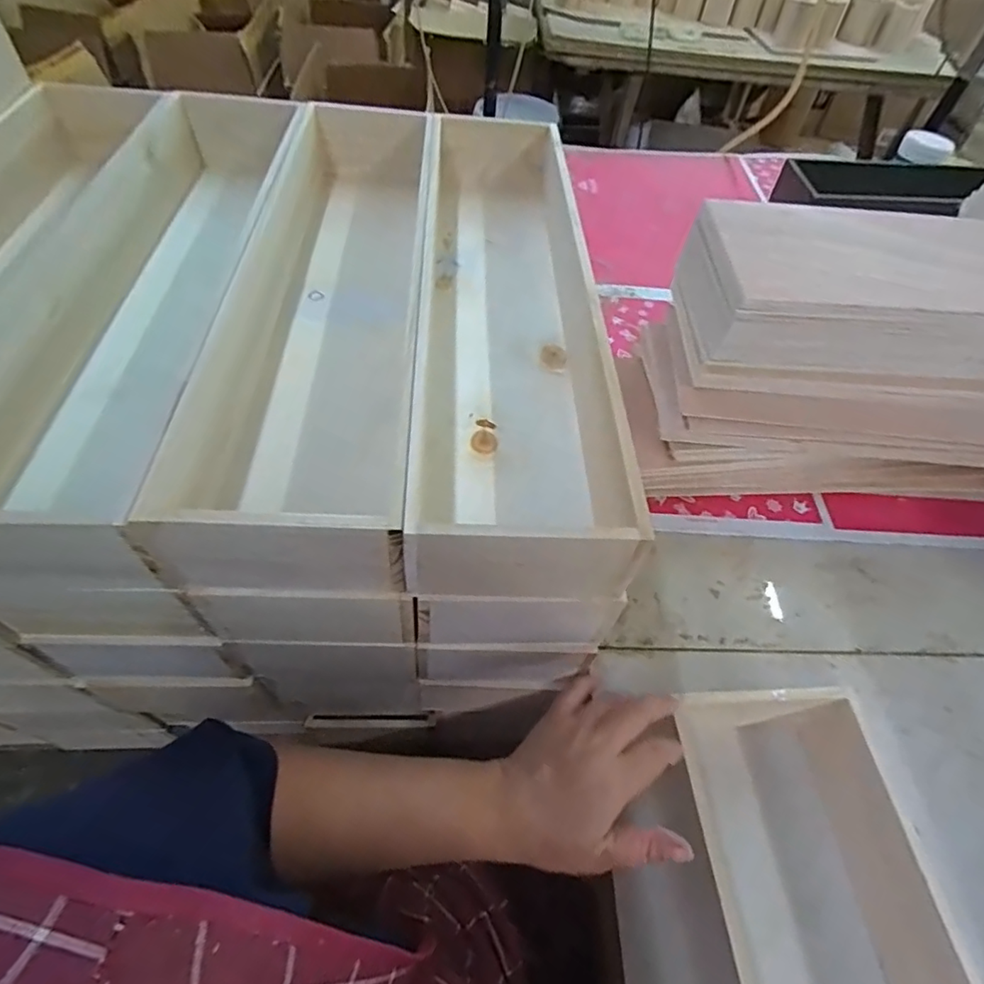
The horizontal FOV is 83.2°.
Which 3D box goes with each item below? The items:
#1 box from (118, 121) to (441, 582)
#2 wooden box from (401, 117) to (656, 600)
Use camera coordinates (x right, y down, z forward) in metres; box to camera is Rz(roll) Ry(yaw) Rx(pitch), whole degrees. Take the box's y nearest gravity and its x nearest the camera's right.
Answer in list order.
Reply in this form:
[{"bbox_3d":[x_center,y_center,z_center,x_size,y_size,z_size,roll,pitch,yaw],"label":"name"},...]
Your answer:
[{"bbox_3d":[-0.130,-0.186,0.488,0.140,0.087,0.565,0,55,-3],"label":"box"},{"bbox_3d":[0.010,-0.174,0.493,0.140,0.085,0.548,0,55,-3],"label":"wooden box"}]

